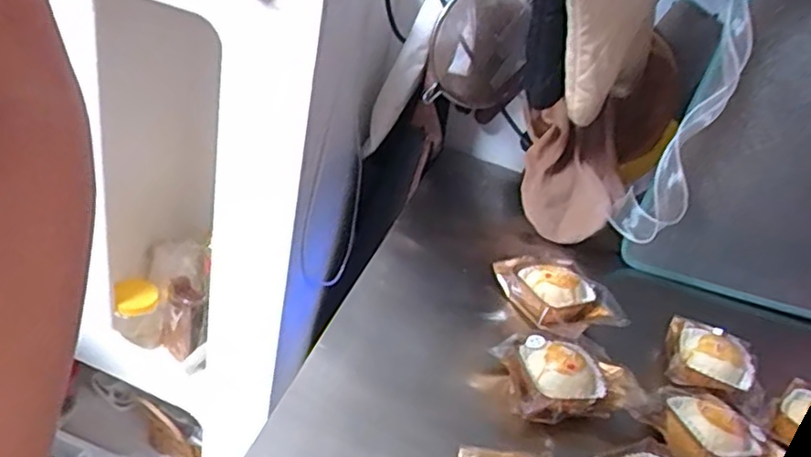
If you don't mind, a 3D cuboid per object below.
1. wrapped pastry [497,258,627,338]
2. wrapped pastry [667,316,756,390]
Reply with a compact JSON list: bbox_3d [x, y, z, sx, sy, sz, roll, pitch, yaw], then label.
[{"bbox_3d":[0.153,0.062,0.661,0.082,0.039,0.125,-12,41,-34],"label":"wrapped pastry"},{"bbox_3d":[0.288,0.120,0.616,0.075,0.034,0.094,23,34,13],"label":"wrapped pastry"}]

